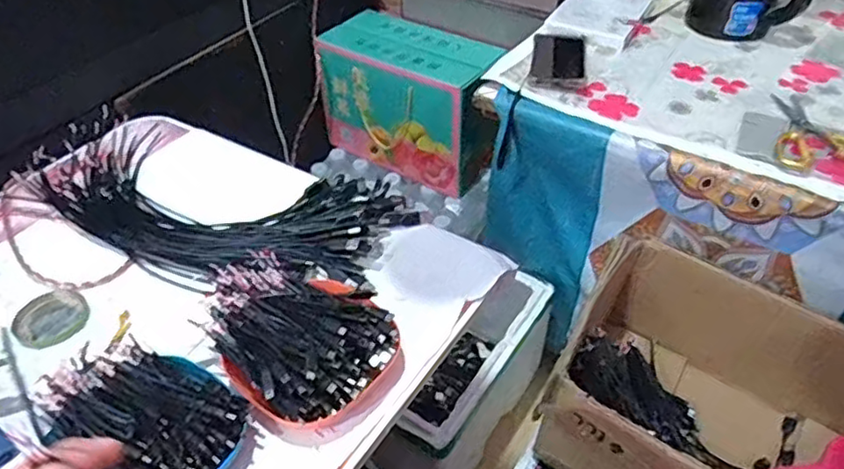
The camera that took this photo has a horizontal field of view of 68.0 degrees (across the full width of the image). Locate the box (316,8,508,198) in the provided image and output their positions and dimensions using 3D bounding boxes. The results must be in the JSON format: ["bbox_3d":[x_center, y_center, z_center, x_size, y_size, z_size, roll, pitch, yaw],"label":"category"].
[{"bbox_3d":[-0.018,-0.262,1.220,0.315,0.236,0.163,25,49,25],"label":"box"}]

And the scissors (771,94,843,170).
[{"bbox_3d":[0.495,-0.132,0.790,0.111,0.010,0.178,8,44,9],"label":"scissors"}]

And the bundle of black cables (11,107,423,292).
[{"bbox_3d":[-0.256,-0.043,0.733,0.465,0.031,0.218,16,46,17],"label":"bundle of black cables"}]

